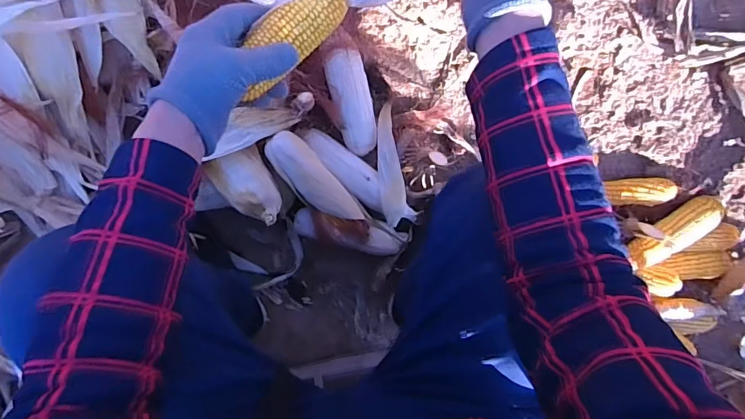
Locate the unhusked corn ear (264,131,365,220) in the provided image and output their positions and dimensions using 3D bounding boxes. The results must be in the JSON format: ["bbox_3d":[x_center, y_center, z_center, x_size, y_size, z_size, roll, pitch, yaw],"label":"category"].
[{"bbox_3d":[-0.087,-0.041,0.668,0.059,0.051,0.176,-42,97,-4],"label":"unhusked corn ear"}]

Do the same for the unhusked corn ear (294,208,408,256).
[{"bbox_3d":[-0.033,0.036,0.716,0.185,0.061,0.052,14,91,-8],"label":"unhusked corn ear"}]

